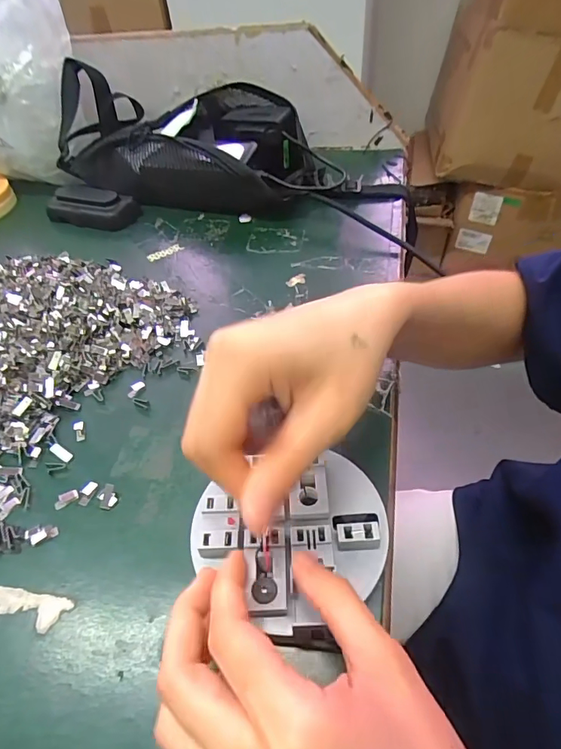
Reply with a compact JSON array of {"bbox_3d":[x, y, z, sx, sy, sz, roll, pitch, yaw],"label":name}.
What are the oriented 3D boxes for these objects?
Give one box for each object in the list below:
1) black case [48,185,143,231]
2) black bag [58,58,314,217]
[{"bbox_3d":[-0.218,-0.190,0.506,0.109,0.027,0.039,6,48,10],"label":"black case"},{"bbox_3d":[-0.117,-0.269,0.526,0.315,0.088,0.148,18,51,20],"label":"black bag"}]

